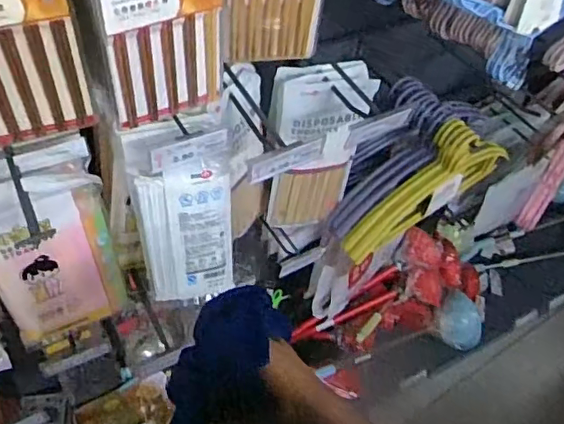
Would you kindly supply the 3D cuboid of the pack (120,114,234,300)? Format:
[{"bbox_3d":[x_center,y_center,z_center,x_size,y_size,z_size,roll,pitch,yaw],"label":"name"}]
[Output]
[{"bbox_3d":[-0.129,0.007,0.772,0.124,0.310,0.042,-7,44,-7],"label":"pack"}]

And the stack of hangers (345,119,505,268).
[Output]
[{"bbox_3d":[0.259,-0.052,0.982,0.360,0.211,0.062,-28,59,-25],"label":"stack of hangers"}]

